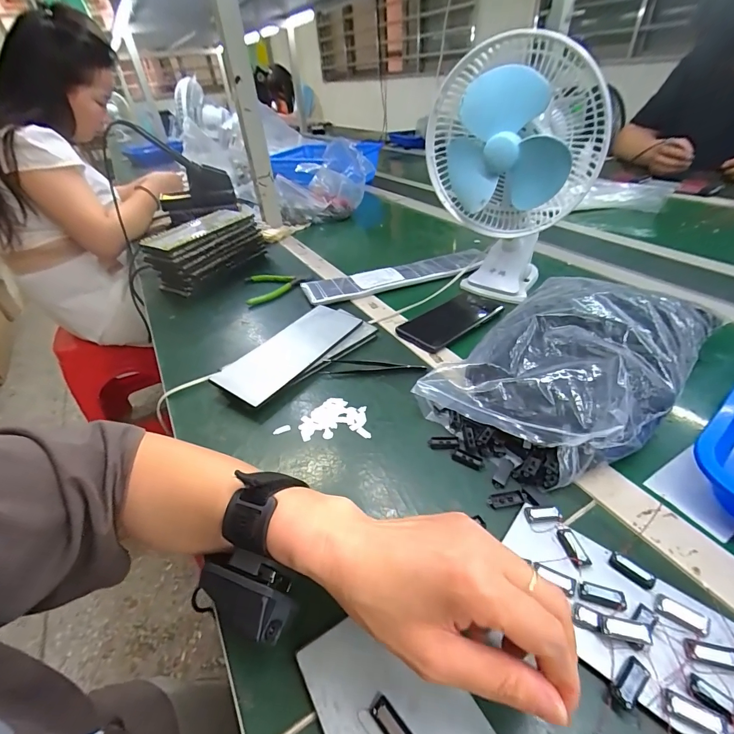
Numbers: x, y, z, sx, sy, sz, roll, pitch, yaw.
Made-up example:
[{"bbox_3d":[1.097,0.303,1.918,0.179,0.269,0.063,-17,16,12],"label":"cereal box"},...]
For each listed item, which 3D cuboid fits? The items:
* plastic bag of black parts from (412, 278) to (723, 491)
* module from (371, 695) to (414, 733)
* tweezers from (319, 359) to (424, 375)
[{"bbox_3d":[0.224,-0.009,0.402,0.320,0.076,0.186,-31,45,-29],"label":"plastic bag of black parts"},{"bbox_3d":[0.014,0.201,0.207,0.012,0.004,0.028,-33,46,-30],"label":"module"},{"bbox_3d":[0.008,-0.001,0.468,0.127,0.013,0.020,-3,38,3],"label":"tweezers"}]

